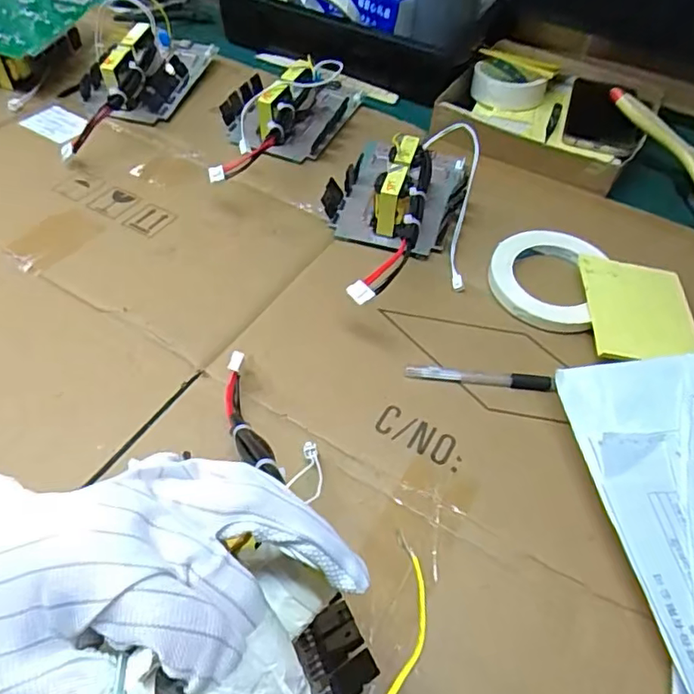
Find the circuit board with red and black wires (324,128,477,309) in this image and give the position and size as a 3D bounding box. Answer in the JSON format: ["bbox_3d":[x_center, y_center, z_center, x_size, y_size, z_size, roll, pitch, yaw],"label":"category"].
[{"bbox_3d":[0.051,-0.163,0.536,0.134,0.056,0.186,8,53,3],"label":"circuit board with red and black wires"}]

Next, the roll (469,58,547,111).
[{"bbox_3d":[0.195,-0.317,0.666,0.086,0.027,0.086,1,53,-2],"label":"roll"}]

